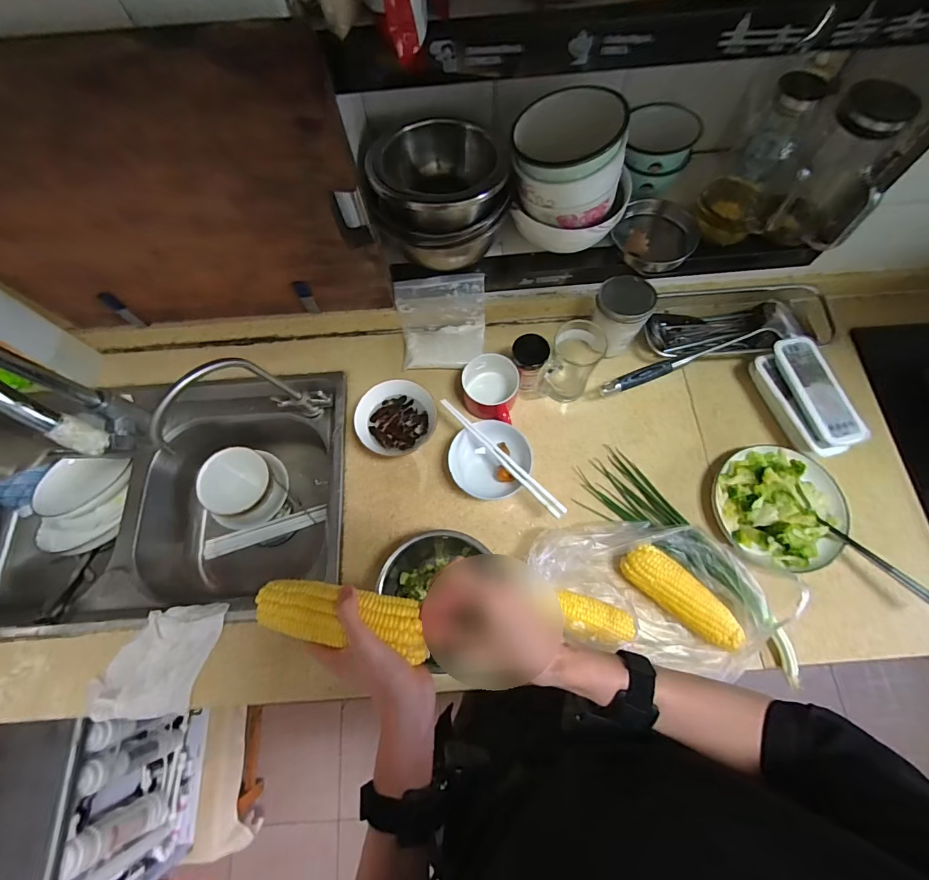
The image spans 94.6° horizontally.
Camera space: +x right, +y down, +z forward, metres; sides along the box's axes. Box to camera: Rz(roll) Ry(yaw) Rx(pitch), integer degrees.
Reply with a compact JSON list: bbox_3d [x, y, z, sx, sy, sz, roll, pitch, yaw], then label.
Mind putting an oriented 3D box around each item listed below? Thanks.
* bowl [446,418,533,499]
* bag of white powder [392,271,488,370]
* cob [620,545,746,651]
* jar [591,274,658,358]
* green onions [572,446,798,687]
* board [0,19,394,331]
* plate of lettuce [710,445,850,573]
[{"bbox_3d":[0.037,0.036,0.657,0.116,0.062,0.111,0,71,1],"label":"bowl"},{"bbox_3d":[-0.036,-0.192,0.711,0.144,0.097,0.115,-6,70,-1],"label":"bag of white powder"},{"bbox_3d":[0.295,0.213,0.581,0.171,0.048,0.051,39,76,14],"label":"cob"},{"bbox_3d":[0.246,-0.198,0.689,0.083,0.125,0.081,0,71,1],"label":"jar"},{"bbox_3d":[0.310,0.167,0.601,0.096,0.062,0.370,-34,73,-10],"label":"green onions"},{"bbox_3d":[-0.352,-0.245,0.488,0.472,0.341,0.027,-4,70,0],"label":"board"},{"bbox_3d":[0.458,0.094,0.619,0.166,0.054,0.175,0,71,1],"label":"plate of lettuce"}]

